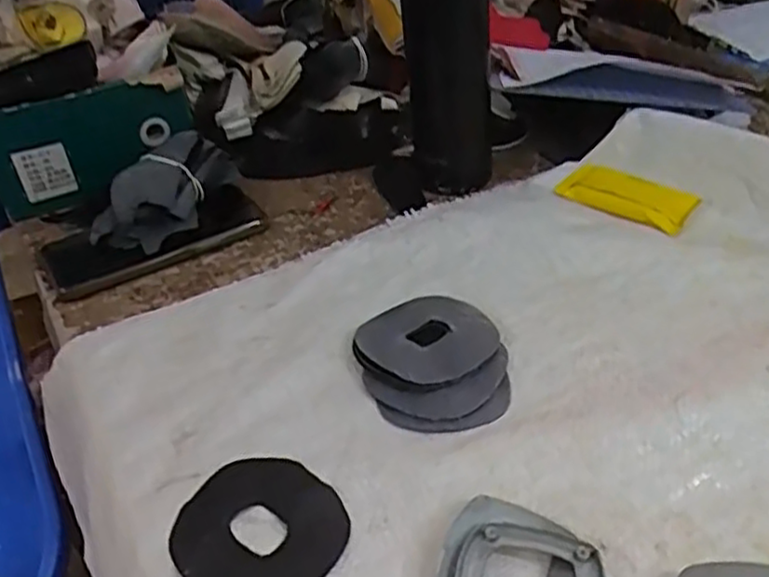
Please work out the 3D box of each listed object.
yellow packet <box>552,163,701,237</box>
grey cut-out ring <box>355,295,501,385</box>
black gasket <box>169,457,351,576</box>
[{"bbox_3d":[0.185,-0.072,0.556,0.100,0.013,0.051,28,48,36],"label":"yellow packet"},{"bbox_3d":[0.027,0.029,0.441,0.080,0.010,0.076,-4,37,3],"label":"grey cut-out ring"},{"bbox_3d":[-0.060,0.116,0.346,0.079,0.006,0.076,28,48,36],"label":"black gasket"}]

